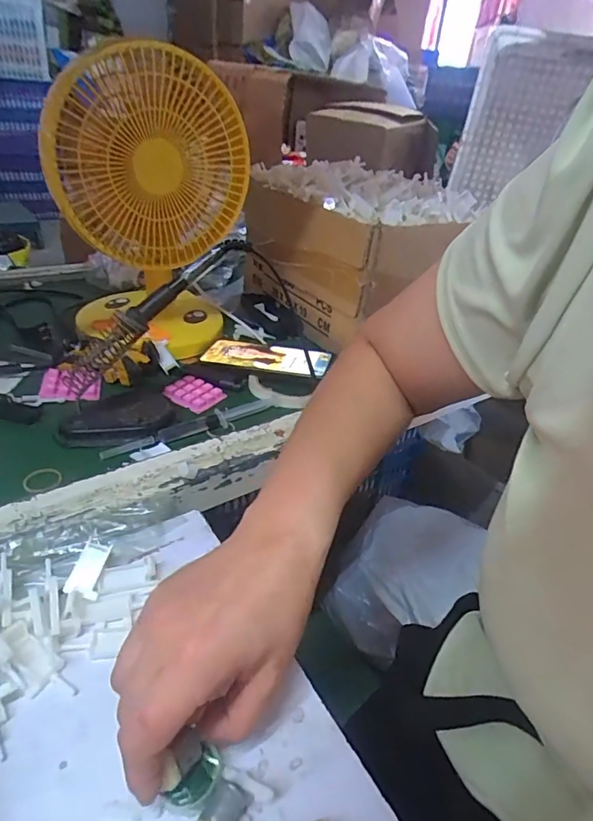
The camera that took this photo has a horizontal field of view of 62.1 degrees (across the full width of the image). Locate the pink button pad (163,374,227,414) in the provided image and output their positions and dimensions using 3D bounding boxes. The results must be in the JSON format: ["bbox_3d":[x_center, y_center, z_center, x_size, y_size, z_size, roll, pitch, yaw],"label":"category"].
[{"bbox_3d":[-0.116,-0.021,0.564,0.055,0.013,0.052,25,39,25],"label":"pink button pad"}]

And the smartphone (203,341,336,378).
[{"bbox_3d":[-0.039,-0.071,0.627,0.151,0.012,0.075,13,35,10],"label":"smartphone"}]

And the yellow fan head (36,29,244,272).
[{"bbox_3d":[-0.162,-0.270,0.538,0.208,0.209,0.068,-15,40,-30],"label":"yellow fan head"}]

